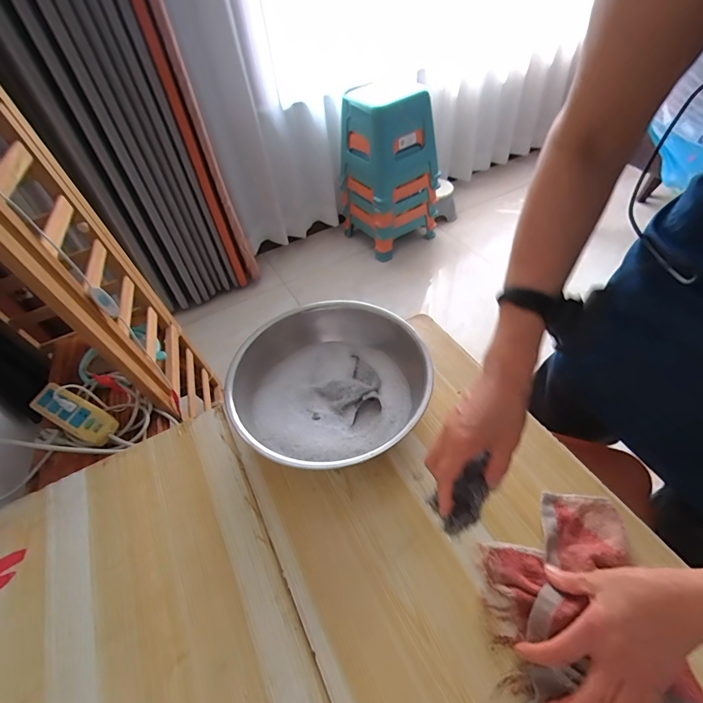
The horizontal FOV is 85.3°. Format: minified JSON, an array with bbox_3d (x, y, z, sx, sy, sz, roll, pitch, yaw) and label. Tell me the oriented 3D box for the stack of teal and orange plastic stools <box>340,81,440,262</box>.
[{"bbox_3d":[0.160,-0.746,1.638,0.338,0.581,0.339,-28,52,-16],"label":"stack of teal and orange plastic stools"}]

